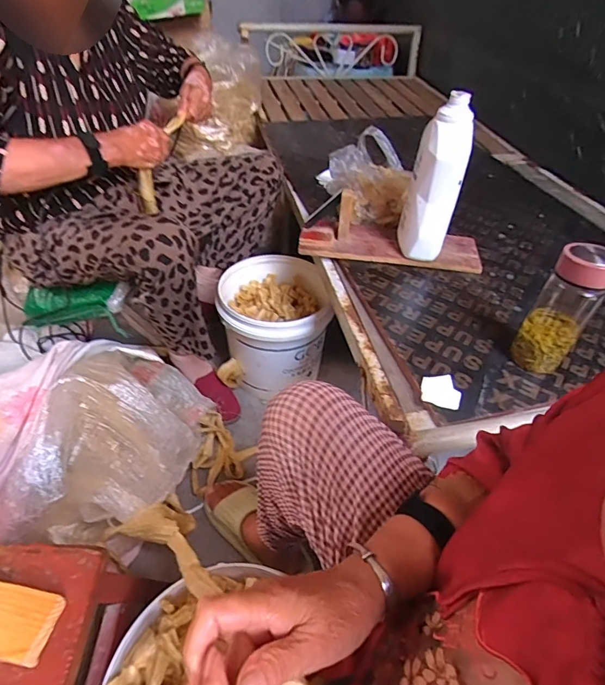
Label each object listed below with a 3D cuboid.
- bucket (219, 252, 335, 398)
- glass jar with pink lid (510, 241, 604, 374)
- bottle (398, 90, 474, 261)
[{"bbox_3d":[-0.052,-0.040,1.056,0.228,0.246,0.266,-12,46,-17],"label":"bucket"},{"bbox_3d":[0.367,-0.045,0.598,0.071,0.183,0.073,3,43,-2],"label":"glass jar with pink lid"},{"bbox_3d":[0.238,-0.278,0.770,0.087,0.288,0.087,13,44,8],"label":"bottle"}]

